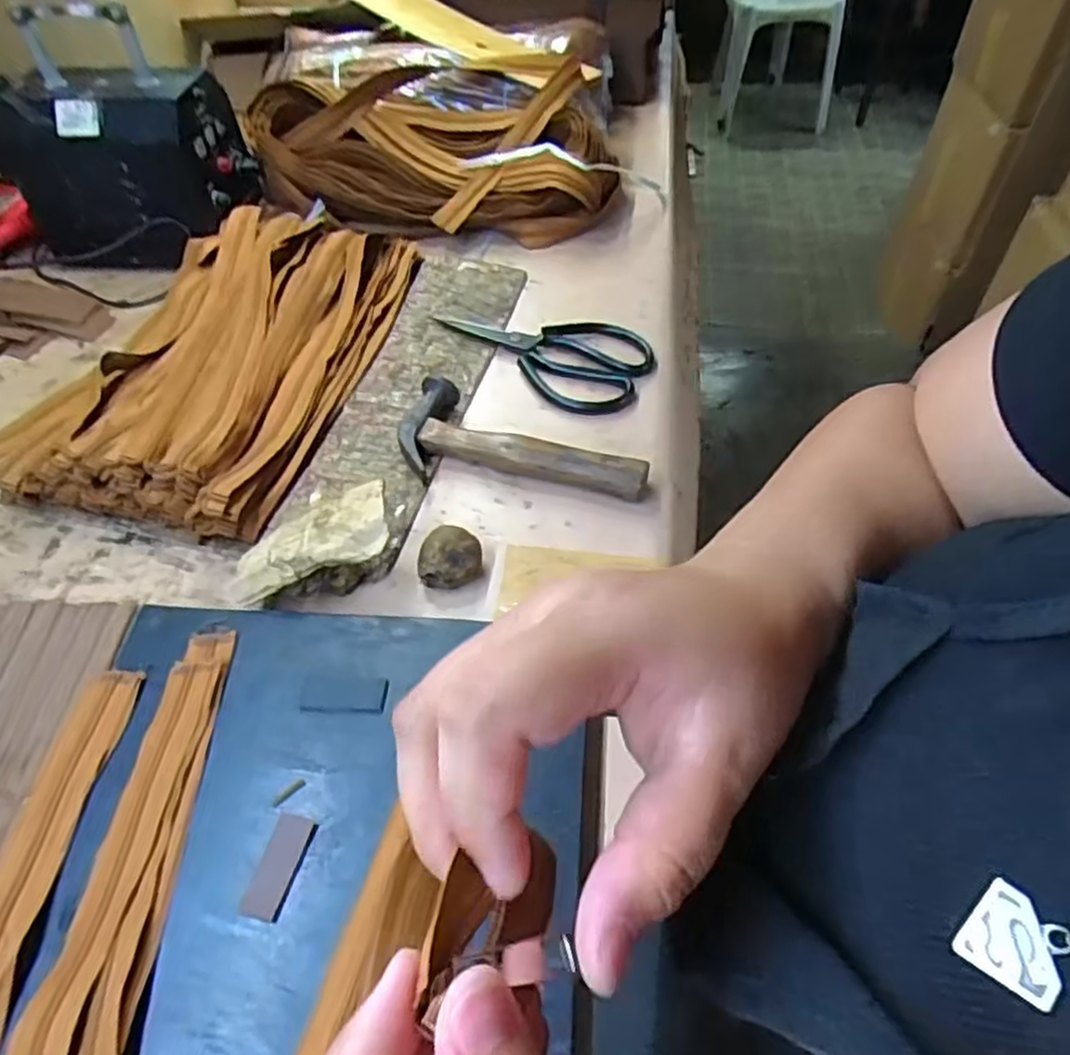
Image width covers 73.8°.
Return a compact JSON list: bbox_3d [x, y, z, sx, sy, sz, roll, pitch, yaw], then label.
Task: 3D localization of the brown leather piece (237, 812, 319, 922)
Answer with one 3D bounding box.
[{"bbox_3d":[-0.133,0.176,0.371,0.022,0.004,0.049,10,53,10],"label":"brown leather piece"}]

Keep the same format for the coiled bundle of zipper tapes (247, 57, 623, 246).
[{"bbox_3d":[-0.102,-0.406,0.779,0.380,0.109,0.168,5,52,6],"label":"coiled bundle of zipper tapes"}]

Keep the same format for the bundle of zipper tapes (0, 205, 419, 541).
[{"bbox_3d":[-0.285,-0.169,0.637,0.271,0.051,0.389,11,53,11],"label":"bundle of zipper tapes"}]

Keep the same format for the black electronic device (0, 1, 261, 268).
[{"bbox_3d":[-0.409,-0.388,0.710,0.203,0.190,0.156,5,52,6],"label":"black electronic device"}]

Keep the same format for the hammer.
[{"bbox_3d":[-0.008,-0.068,0.563,0.192,0.030,0.084,9,53,9],"label":"hammer"}]

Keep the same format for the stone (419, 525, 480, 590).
[{"bbox_3d":[-0.058,0.022,0.496,0.041,0.031,0.039,-1,52,1],"label":"stone"}]

